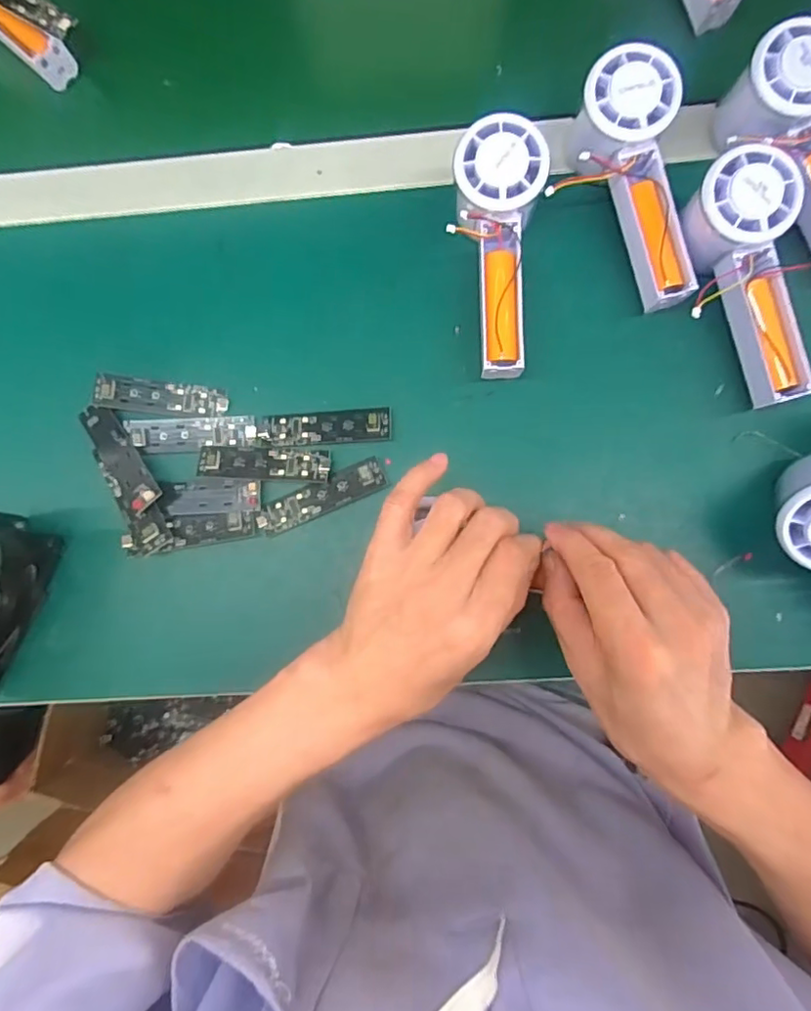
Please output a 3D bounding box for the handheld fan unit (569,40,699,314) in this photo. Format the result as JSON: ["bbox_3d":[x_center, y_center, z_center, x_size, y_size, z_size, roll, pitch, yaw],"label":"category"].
[{"bbox_3d":[0.143,-0.205,0.369,0.063,0.057,0.147,-10,86,2],"label":"handheld fan unit"}]

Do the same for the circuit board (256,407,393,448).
[{"bbox_3d":[-0.055,-0.053,0.394,0.090,0.008,0.023,-4,79,5],"label":"circuit board"}]

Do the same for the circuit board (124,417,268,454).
[{"bbox_3d":[-0.145,-0.049,0.400,0.093,0.008,0.024,-2,86,3],"label":"circuit board"}]

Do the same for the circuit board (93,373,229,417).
[{"bbox_3d":[-0.171,-0.076,0.401,0.089,0.005,0.023,5,85,-5],"label":"circuit board"}]

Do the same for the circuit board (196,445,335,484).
[{"bbox_3d":[-0.097,-0.029,0.393,0.091,0.004,0.022,3,87,3],"label":"circuit board"}]

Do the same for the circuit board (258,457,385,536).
[{"bbox_3d":[-0.057,-0.006,0.391,0.090,0.004,0.022,-24,86,1],"label":"circuit board"}]

